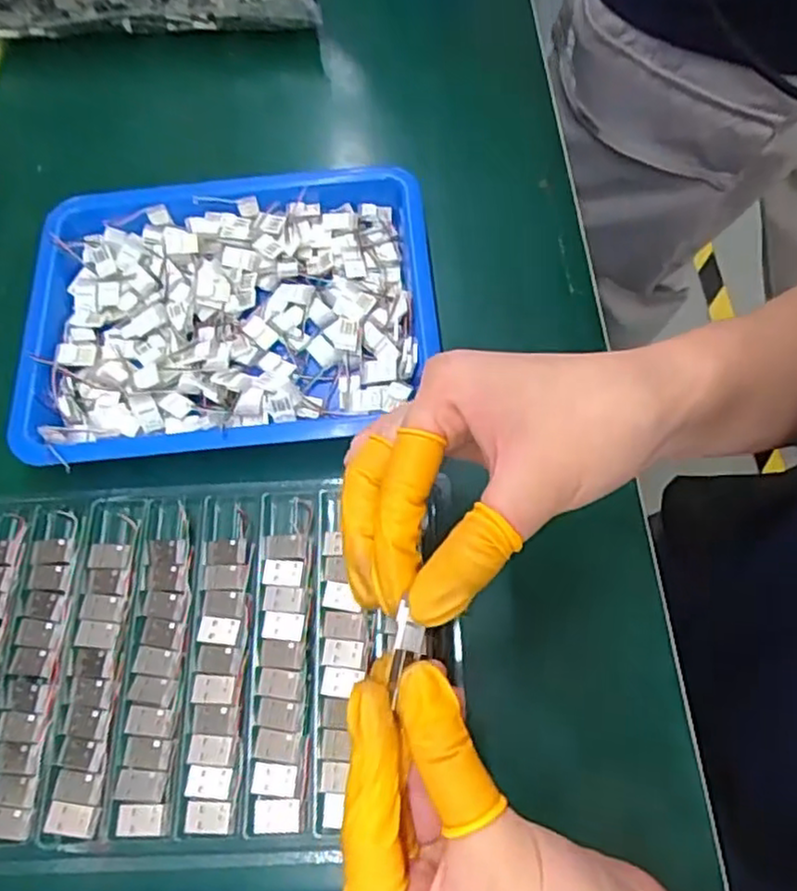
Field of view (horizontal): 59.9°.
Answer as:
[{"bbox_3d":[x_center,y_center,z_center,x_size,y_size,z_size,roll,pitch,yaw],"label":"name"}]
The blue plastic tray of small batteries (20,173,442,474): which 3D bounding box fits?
[{"bbox_3d":[-0.092,-0.071,0.375,0.215,0.030,0.166,-4,65,1],"label":"blue plastic tray of small batteries"}]

